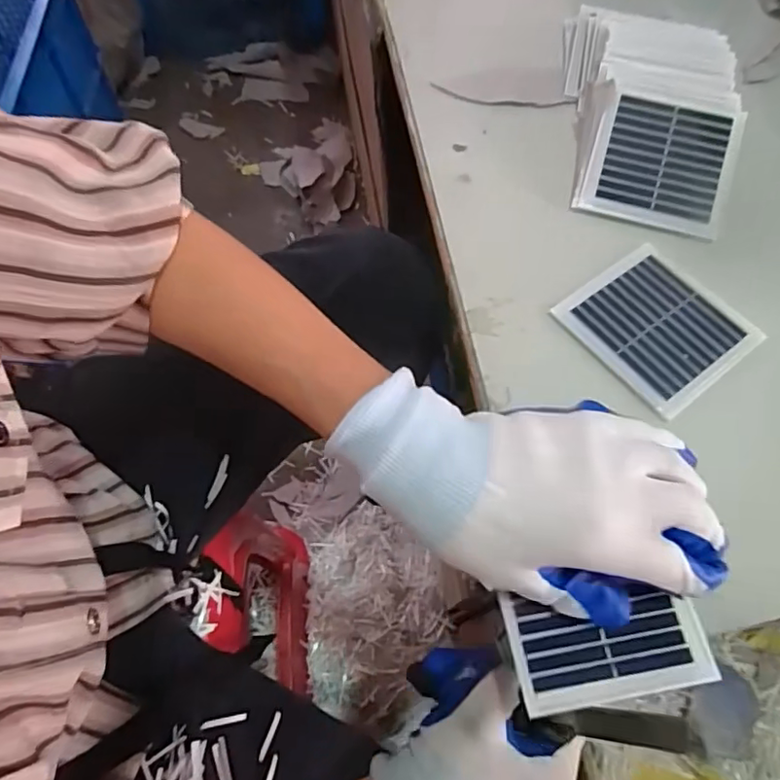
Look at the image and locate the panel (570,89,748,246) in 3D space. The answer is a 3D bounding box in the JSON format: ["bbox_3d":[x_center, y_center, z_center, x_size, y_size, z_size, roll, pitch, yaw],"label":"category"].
[{"bbox_3d":[0.190,-0.157,0.395,0.097,0.008,0.092,14,86,6],"label":"panel"}]

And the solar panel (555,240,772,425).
[{"bbox_3d":[0.166,-0.040,0.351,0.092,0.004,0.094,-34,69,-18],"label":"solar panel"}]

